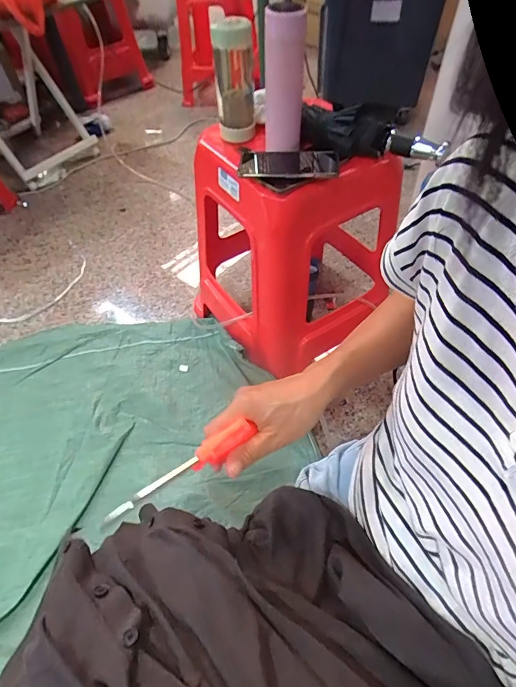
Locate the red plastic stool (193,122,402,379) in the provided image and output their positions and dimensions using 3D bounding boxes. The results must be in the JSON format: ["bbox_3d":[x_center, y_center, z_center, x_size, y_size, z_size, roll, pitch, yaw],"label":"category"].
[{"bbox_3d":[0.052,-0.219,0.915,0.348,0.466,0.396,-34,58,-22],"label":"red plastic stool"}]

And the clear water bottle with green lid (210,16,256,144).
[{"bbox_3d":[-0.038,-0.426,0.658,0.068,0.179,0.068,-4,52,0],"label":"clear water bottle with green lid"}]

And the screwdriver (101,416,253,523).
[{"bbox_3d":[-0.061,0.106,0.341,0.140,0.020,0.018,-29,60,-22],"label":"screwdriver"}]

